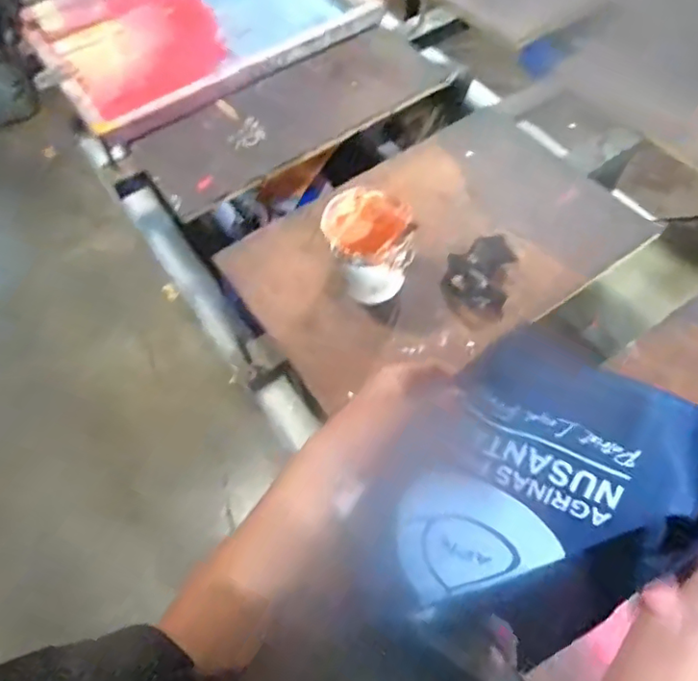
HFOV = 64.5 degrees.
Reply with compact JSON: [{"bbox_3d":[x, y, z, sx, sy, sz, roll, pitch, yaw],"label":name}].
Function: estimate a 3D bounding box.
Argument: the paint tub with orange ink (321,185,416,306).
[{"bbox_3d":[0.027,-0.136,0.797,0.119,0.114,0.131,-4,61,1],"label":"paint tub with orange ink"}]

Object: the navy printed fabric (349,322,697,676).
[{"bbox_3d":[0.124,0.123,0.404,0.183,0.258,0.032,36,28,12],"label":"navy printed fabric"}]

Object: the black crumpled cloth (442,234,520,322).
[{"bbox_3d":[0.193,-0.090,0.829,0.099,0.062,0.125,9,62,8],"label":"black crumpled cloth"}]

